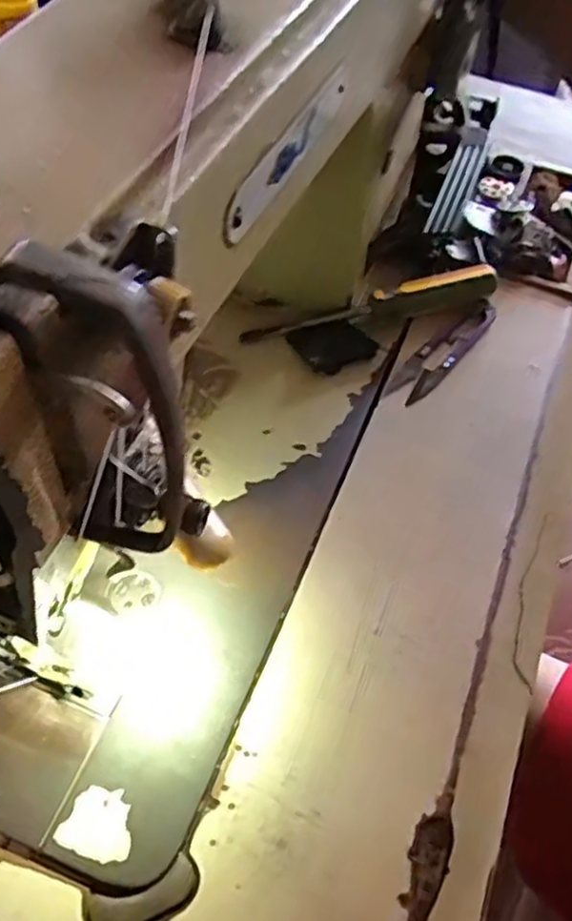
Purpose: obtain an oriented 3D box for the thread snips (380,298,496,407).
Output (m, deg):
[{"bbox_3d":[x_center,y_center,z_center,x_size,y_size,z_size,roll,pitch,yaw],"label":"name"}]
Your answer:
[{"bbox_3d":[0.097,-0.070,0.447,0.024,0.008,0.096,34,59,18],"label":"thread snips"}]

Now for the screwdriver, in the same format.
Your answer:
[{"bbox_3d":[0.056,-0.096,0.453,0.165,0.022,0.017,-13,57,-13],"label":"screwdriver"}]

